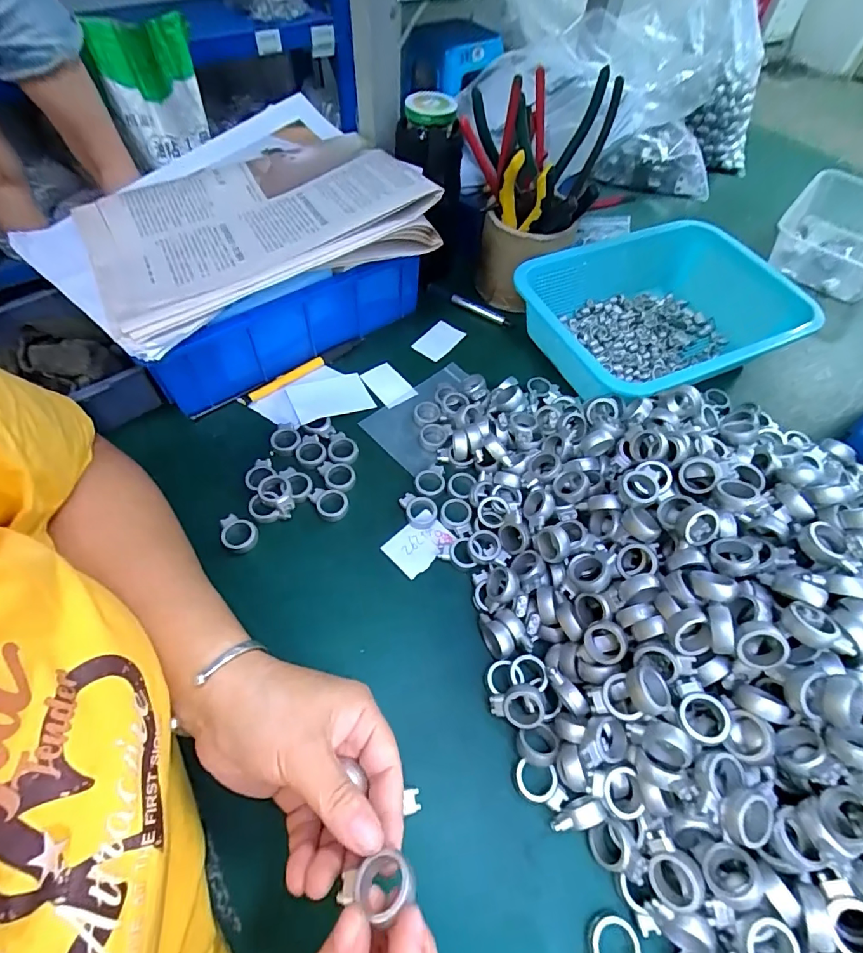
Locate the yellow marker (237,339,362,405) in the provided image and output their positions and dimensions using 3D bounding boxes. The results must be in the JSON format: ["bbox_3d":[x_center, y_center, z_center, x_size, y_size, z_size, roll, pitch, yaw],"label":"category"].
[{"bbox_3d":[-0.128,-0.105,0.472,0.136,0.011,0.011,-34,65,-21],"label":"yellow marker"}]

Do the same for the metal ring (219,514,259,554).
[{"bbox_3d":[-0.154,0.046,0.375,0.026,0.013,0.033,-31,63,-19],"label":"metal ring"}]

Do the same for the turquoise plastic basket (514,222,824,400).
[{"bbox_3d":[0.235,-0.164,0.490,0.261,0.074,0.192,-21,61,-15],"label":"turquoise plastic basket"}]

